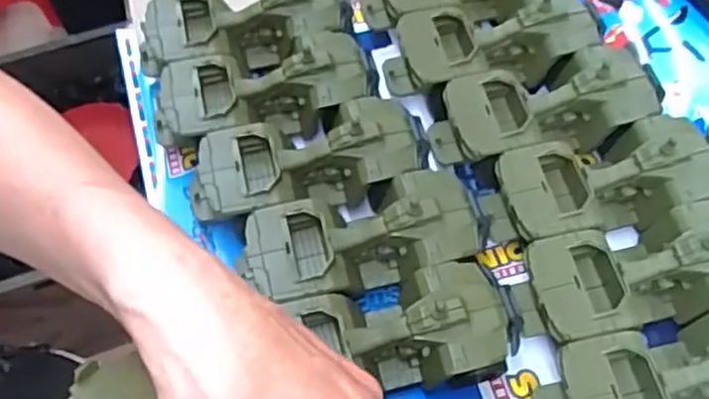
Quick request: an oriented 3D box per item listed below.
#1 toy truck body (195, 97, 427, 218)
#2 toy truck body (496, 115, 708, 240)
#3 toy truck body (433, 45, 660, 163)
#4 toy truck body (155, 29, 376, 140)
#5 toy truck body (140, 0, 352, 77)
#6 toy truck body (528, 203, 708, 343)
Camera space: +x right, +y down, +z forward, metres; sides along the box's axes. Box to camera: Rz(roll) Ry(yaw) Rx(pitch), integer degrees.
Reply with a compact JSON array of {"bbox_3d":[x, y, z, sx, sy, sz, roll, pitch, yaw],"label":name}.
[{"bbox_3d":[-0.038,-0.029,0.589,0.183,0.068,0.079,-14,62,-6],"label":"toy truck body"},{"bbox_3d":[0.205,-0.010,0.582,0.182,0.079,0.090,-18,63,-7],"label":"toy truck body"},{"bbox_3d":[0.161,-0.073,0.617,0.196,0.081,0.080,-14,62,-5],"label":"toy truck body"},{"bbox_3d":[-0.078,-0.094,0.624,0.187,0.062,0.089,-12,62,-5],"label":"toy truck body"},{"bbox_3d":[-0.098,-0.158,0.664,0.190,0.070,0.078,-14,62,-6],"label":"toy truck body"},{"bbox_3d":[0.217,0.060,0.545,0.180,0.078,0.082,-14,62,-6],"label":"toy truck body"}]

